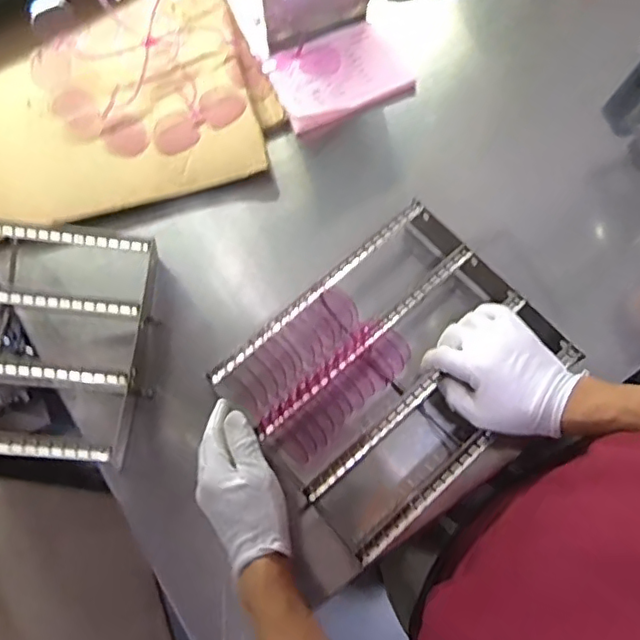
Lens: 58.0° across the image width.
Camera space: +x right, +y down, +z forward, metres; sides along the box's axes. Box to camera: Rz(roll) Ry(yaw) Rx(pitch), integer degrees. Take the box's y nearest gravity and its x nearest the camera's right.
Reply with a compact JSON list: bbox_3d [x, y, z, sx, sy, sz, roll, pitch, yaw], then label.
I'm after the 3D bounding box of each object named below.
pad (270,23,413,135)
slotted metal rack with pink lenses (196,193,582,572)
[{"bbox_3d":[0.025,-0.329,0.769,0.171,0.023,0.132,-22,73,-5],"label":"pad"},{"bbox_3d":[0.076,0.056,0.632,0.306,0.151,0.239,-43,76,-11],"label":"slotted metal rack with pink lenses"}]

